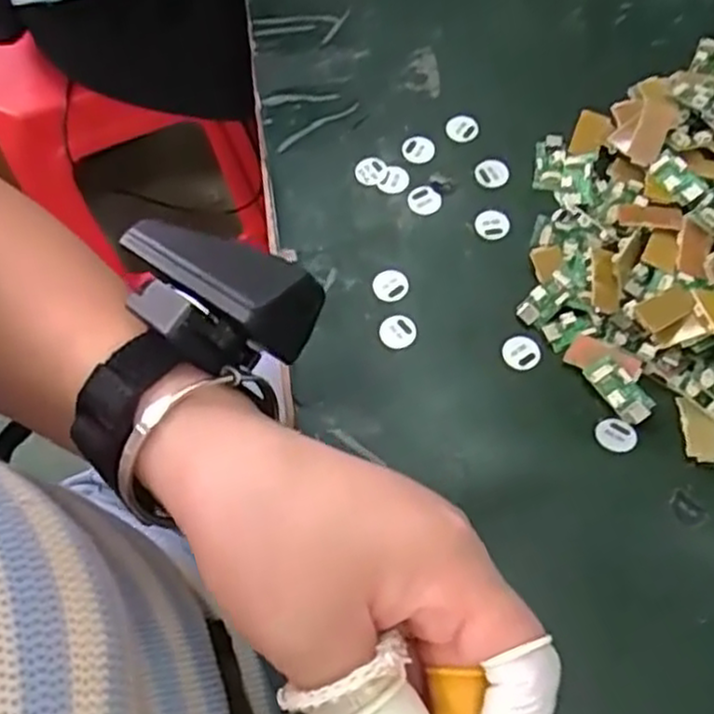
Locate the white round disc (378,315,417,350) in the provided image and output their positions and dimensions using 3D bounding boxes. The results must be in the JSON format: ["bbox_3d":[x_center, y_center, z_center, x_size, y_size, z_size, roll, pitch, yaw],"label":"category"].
[{"bbox_3d":[0.019,-0.013,0.350,0.017,0.004,0.017,0,65,1],"label":"white round disc"}]

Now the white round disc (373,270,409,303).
[{"bbox_3d":[0.016,-0.035,0.360,0.017,0.004,0.016,0,65,1],"label":"white round disc"}]

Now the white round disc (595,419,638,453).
[{"bbox_3d":[0.113,0.035,0.322,0.017,0.004,0.014,33,69,15],"label":"white round disc"}]

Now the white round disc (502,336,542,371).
[{"bbox_3d":[0.077,-0.002,0.344,0.018,0.004,0.016,6,65,4],"label":"white round disc"}]

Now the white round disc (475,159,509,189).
[{"bbox_3d":[0.072,-0.098,0.394,0.018,0.004,0.016,12,66,7],"label":"white round disc"}]

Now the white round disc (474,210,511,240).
[{"bbox_3d":[0.070,-0.068,0.378,0.018,0.004,0.016,12,66,7],"label":"white round disc"}]

